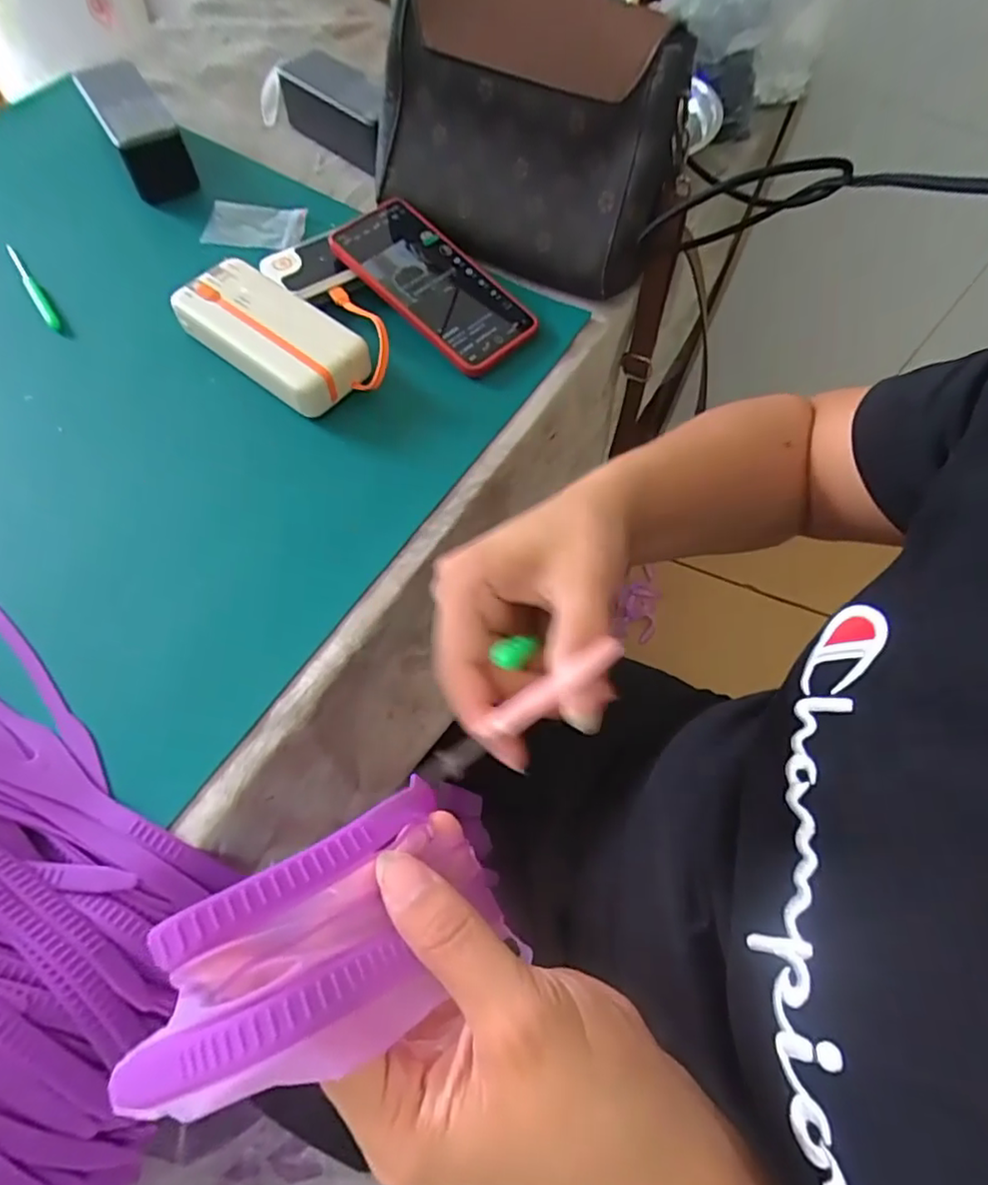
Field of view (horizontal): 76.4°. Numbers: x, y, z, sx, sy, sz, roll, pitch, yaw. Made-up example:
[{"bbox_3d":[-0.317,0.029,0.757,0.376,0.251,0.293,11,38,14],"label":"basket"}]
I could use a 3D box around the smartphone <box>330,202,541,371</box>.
[{"bbox_3d":[-0.046,-0.236,0.475,0.076,0.010,0.157,-43,84,-16],"label":"smartphone"}]

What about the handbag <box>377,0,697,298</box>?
[{"bbox_3d":[0.027,-0.339,0.443,0.214,0.181,0.101,24,65,9],"label":"handbag"}]

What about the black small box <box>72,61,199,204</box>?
[{"bbox_3d":[-0.298,-0.386,0.521,0.053,0.045,0.129,-29,68,-16],"label":"black small box"}]

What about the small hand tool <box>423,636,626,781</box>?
[{"bbox_3d":[0.010,0.043,0.227,0.084,0.011,0.010,-36,69,4],"label":"small hand tool"}]

